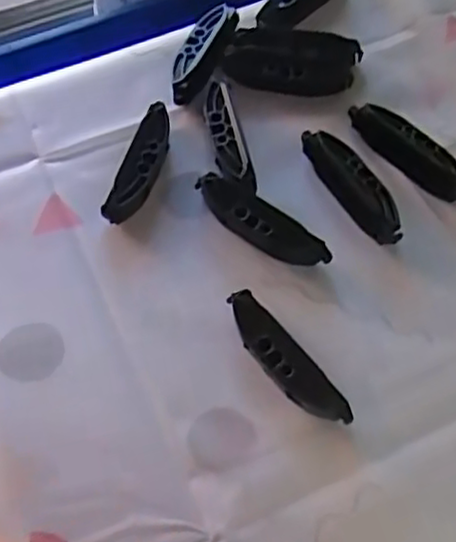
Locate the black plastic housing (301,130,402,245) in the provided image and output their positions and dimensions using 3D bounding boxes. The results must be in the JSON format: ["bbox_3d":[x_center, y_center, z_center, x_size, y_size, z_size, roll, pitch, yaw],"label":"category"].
[{"bbox_3d":[0.071,-0.049,0.383,0.025,0.012,0.079,-26,65,-14],"label":"black plastic housing"}]

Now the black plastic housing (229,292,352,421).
[{"bbox_3d":[0.026,0.042,0.336,0.018,0.017,0.081,-34,67,-18],"label":"black plastic housing"}]

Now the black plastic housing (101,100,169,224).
[{"bbox_3d":[-0.047,-0.060,0.388,0.018,0.017,0.076,17,63,8],"label":"black plastic housing"}]

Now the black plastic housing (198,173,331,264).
[{"bbox_3d":[0.016,-0.025,0.371,0.079,0.017,0.022,37,67,18],"label":"black plastic housing"}]

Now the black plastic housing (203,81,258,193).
[{"bbox_3d":[0.000,-0.076,0.398,0.018,0.015,0.080,-11,62,-7],"label":"black plastic housing"}]

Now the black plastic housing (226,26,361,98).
[{"bbox_3d":[0.040,-0.129,0.429,0.081,0.016,0.041,5,62,2],"label":"black plastic housing"}]

